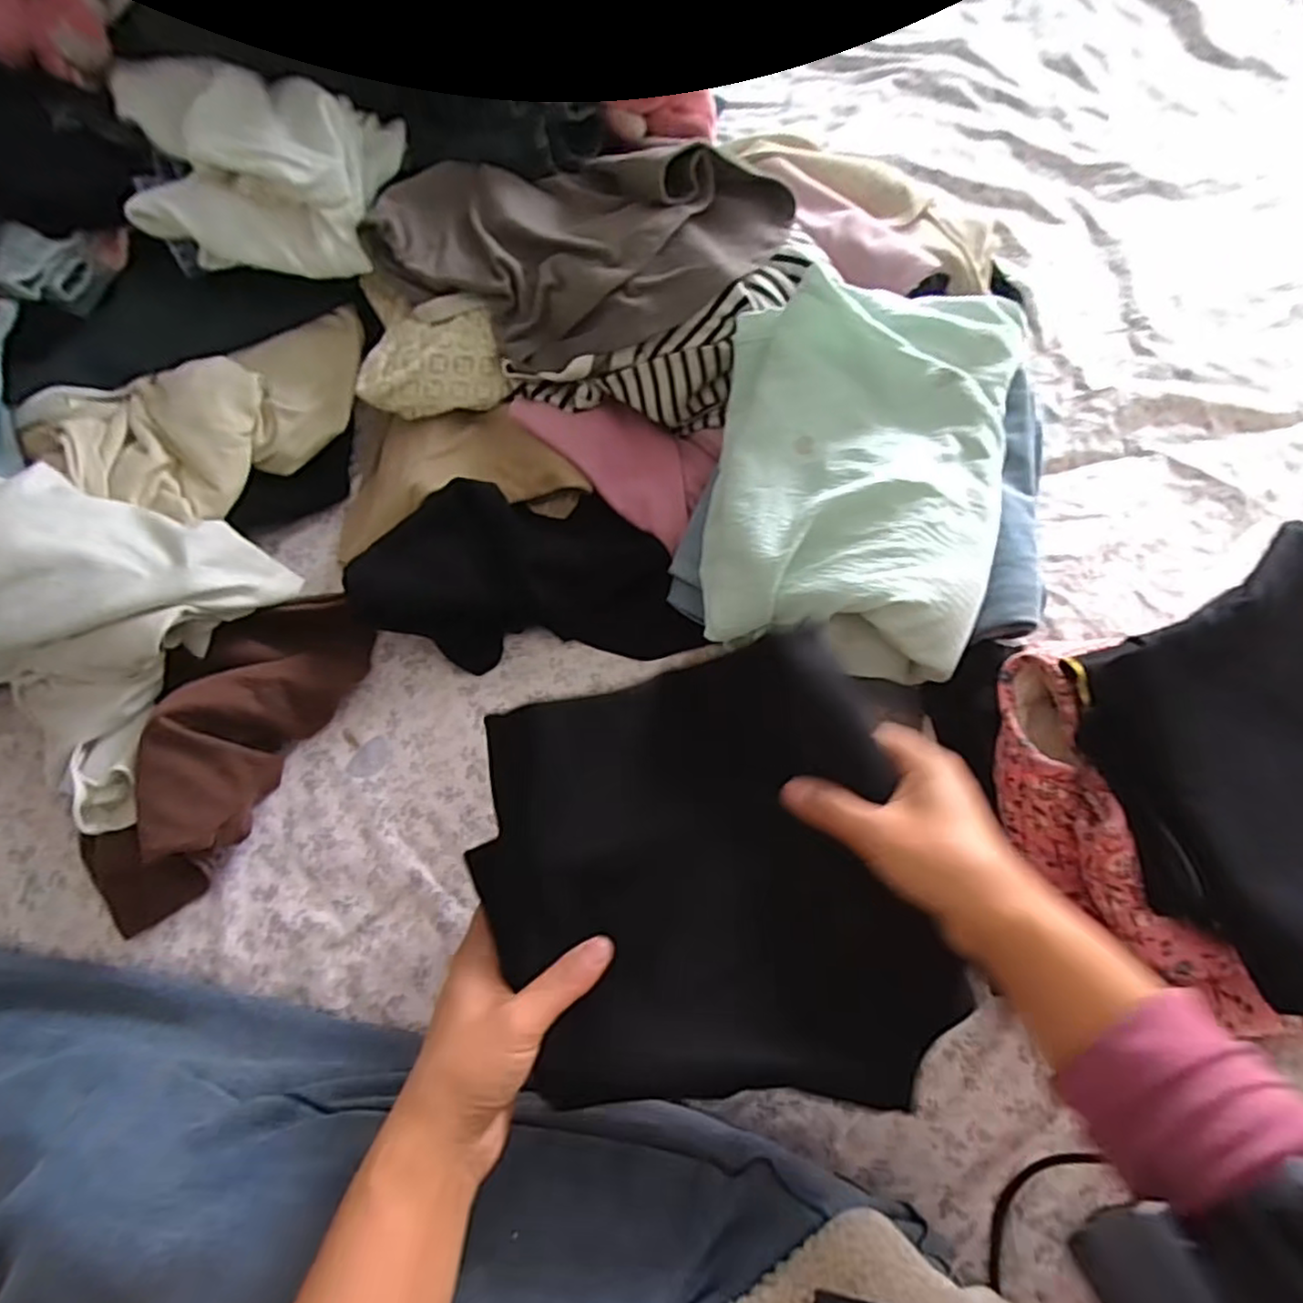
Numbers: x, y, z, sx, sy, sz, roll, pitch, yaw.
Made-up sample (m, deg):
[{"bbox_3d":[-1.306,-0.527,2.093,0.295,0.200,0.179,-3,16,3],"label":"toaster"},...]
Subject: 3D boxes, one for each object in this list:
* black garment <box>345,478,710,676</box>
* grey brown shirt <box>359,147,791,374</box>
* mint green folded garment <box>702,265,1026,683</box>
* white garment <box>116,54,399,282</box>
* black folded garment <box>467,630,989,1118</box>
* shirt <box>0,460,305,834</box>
[{"bbox_3d":[-0.096,-0.065,0.571,0.277,0.081,0.139,4,64,-15],"label":"black garment"},{"bbox_3d":[-0.070,-0.361,0.589,0.328,0.082,0.226,25,68,11],"label":"grey brown shirt"},{"bbox_3d":[0.150,-0.129,0.496,0.208,0.114,0.267,8,66,3],"label":"mint green folded garment"},{"bbox_3d":[-0.337,-0.417,0.595,0.224,0.090,0.189,-9,66,-4],"label":"white garment"},{"bbox_3d":[0.030,0.120,0.349,0.214,0.059,0.217,-16,66,-7],"label":"black folded garment"},{"bbox_3d":[-0.492,-0.043,0.479,0.378,0.139,0.211,18,67,8],"label":"shirt"}]

